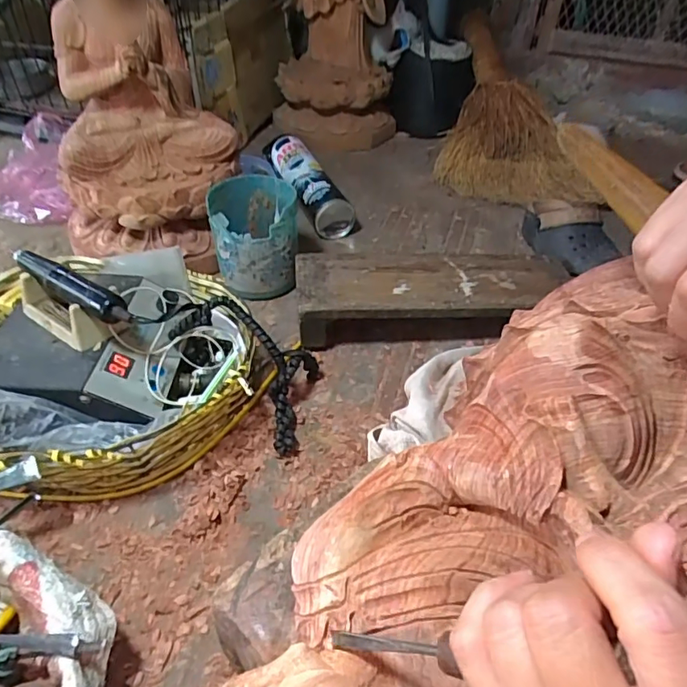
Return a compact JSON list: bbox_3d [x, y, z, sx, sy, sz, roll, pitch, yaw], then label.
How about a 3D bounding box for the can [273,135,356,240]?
[{"bbox_3d":[-0.060,-0.259,0.851,0.065,0.069,0.258,-15,46,-22],"label":"can"}]

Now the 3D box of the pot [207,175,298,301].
[{"bbox_3d":[-0.116,-0.135,0.678,0.106,0.123,0.106,-1,43,-8],"label":"pot"}]

